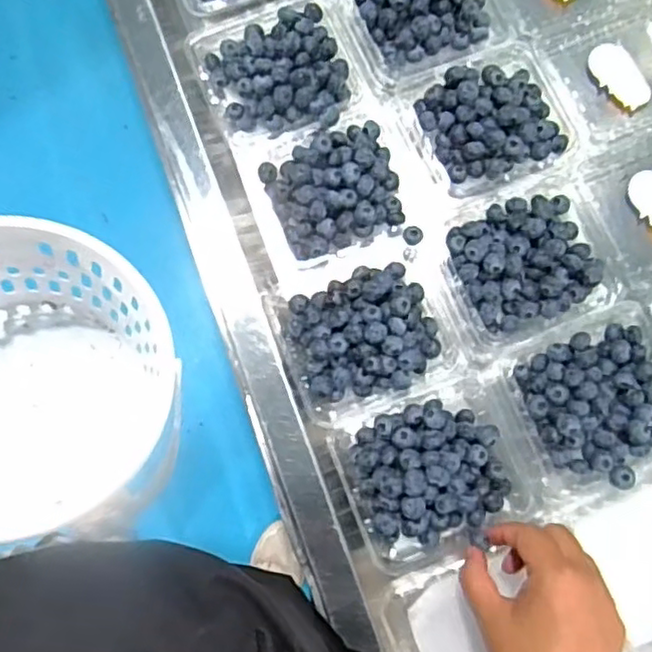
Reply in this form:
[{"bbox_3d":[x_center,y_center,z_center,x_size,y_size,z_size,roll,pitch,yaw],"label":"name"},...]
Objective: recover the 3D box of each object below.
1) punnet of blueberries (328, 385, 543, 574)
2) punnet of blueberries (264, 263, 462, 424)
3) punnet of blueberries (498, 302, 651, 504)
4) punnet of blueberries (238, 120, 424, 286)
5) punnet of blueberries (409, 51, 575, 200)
[{"bbox_3d":[0.083,0.110,0.478,0.132,0.046,0.114,-20,80,-5],"label":"punnet of blueberries"},{"bbox_3d":[0.030,0.005,0.491,0.127,0.039,0.105,-20,80,-5],"label":"punnet of blueberries"},{"bbox_3d":[0.205,0.057,0.485,0.133,0.037,0.119,-23,80,-5],"label":"punnet of blueberries"},{"bbox_3d":[0.003,-0.102,0.523,0.122,0.046,0.121,-14,80,-4],"label":"punnet of blueberries"},{"bbox_3d":[0.137,-0.168,0.527,0.116,0.039,0.099,-23,80,-5],"label":"punnet of blueberries"}]

